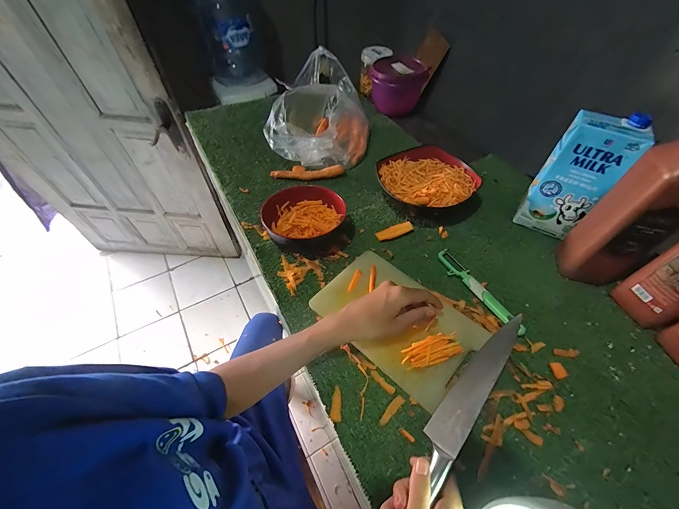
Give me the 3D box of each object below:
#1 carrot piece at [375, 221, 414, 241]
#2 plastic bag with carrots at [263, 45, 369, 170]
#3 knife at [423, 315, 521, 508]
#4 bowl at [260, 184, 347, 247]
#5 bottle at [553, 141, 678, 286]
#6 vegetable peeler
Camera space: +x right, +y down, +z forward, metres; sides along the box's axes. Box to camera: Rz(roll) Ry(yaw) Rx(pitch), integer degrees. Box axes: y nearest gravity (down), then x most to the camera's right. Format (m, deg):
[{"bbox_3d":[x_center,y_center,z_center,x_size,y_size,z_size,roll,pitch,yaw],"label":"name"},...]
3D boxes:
[{"bbox_3d":[0.104,-0.043,0.556,0.072,0.007,0.025,-22,57,-16],"label":"carrot piece"},{"bbox_3d":[-0.041,-0.327,0.682,0.213,0.141,0.284,3,53,2],"label":"plastic bag with carrots"},{"bbox_3d":[0.123,0.193,0.331,0.034,0.030,0.313,33,66,22],"label":"knife"},{"bbox_3d":[-0.066,-0.069,0.543,0.123,0.053,0.148,32,59,21],"label":"bowl"},{"bbox_3d":[0.416,-0.058,0.405,0.077,0.252,0.070,9,54,6],"label":"bottle"},{"bbox_3d":[0.220,0.055,0.473,0.031,0.008,0.175,-22,56,-16],"label":"vegetable peeler"}]

